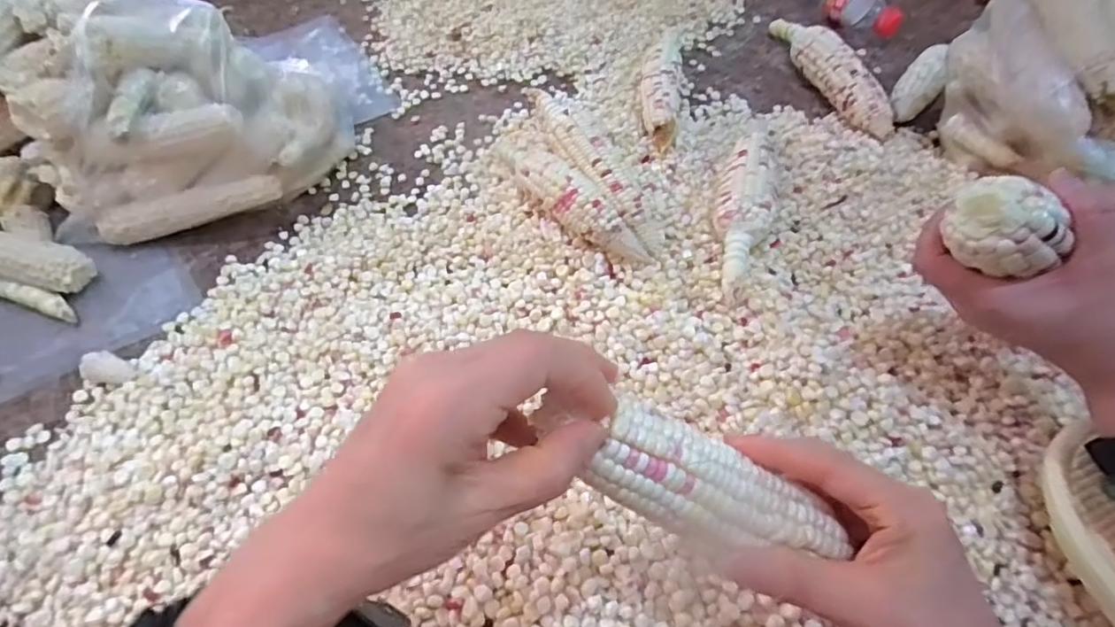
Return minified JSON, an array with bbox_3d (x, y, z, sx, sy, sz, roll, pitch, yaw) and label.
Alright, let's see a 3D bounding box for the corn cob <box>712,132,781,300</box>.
[{"bbox_3d":[0.168,-0.100,0.501,0.052,0.044,0.205,12,57,10],"label":"corn cob"}]

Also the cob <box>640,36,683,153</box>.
[{"bbox_3d":[0.112,-0.238,0.603,0.045,0.042,0.168,5,56,5],"label":"cob"}]

